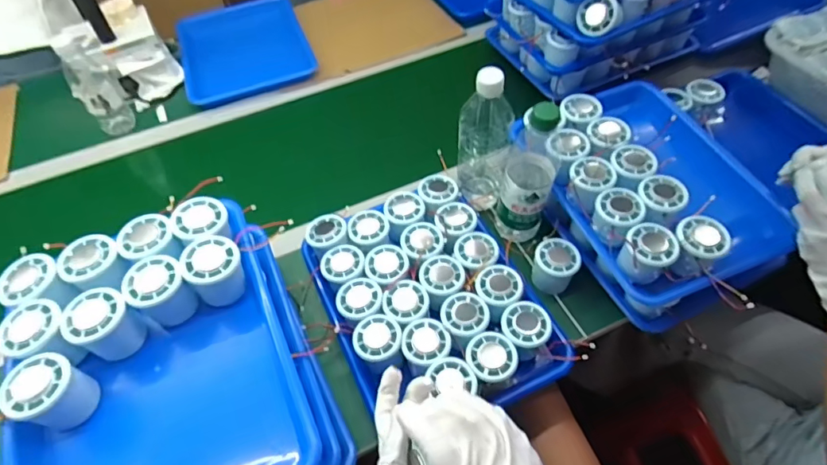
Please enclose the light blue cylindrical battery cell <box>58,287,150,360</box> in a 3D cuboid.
[{"bbox_3d":[-0.306,0.092,0.479,0.054,0.055,0.054,31,63,24],"label":"light blue cylindrical battery cell"}]

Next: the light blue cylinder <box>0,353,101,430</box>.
[{"bbox_3d":[-0.331,0.148,0.441,0.059,0.055,0.057,24,61,20],"label":"light blue cylinder"}]

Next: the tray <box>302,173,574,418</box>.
[{"bbox_3d":[0.018,0.083,0.619,0.242,0.065,0.314,-24,57,-12],"label":"tray"}]

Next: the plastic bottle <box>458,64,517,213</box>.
[{"bbox_3d":[0.096,-0.115,0.649,0.073,0.214,0.073,4,56,8],"label":"plastic bottle"}]

